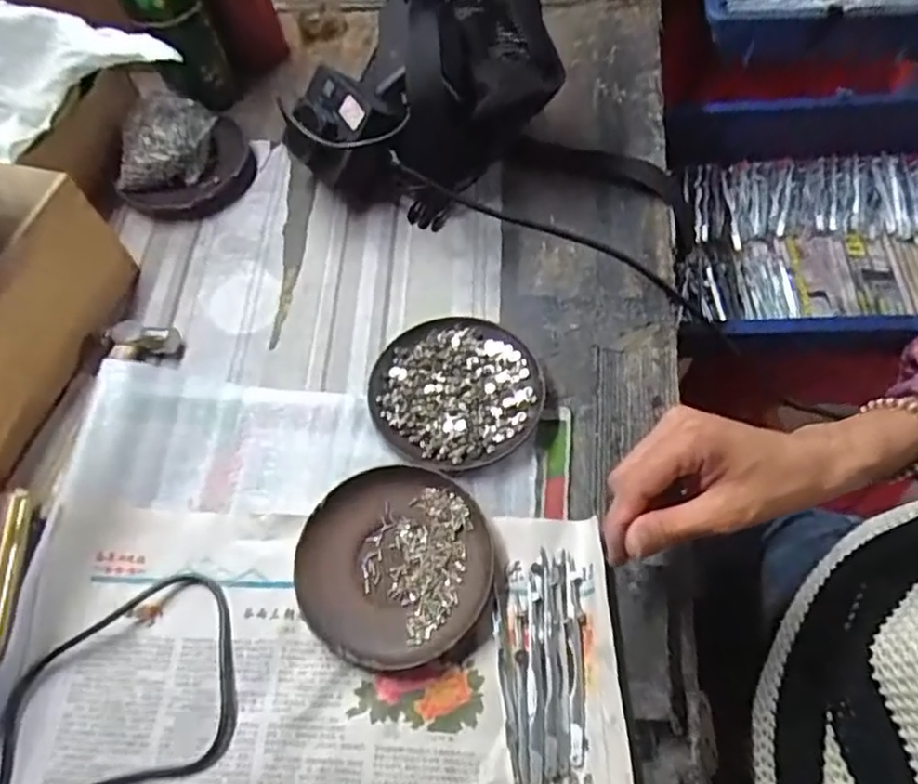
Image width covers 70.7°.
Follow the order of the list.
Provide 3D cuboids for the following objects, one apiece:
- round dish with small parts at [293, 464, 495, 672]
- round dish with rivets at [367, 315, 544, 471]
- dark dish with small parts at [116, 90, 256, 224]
[{"bbox_3d":[-0.039,0.103,0.394,0.116,0.013,0.117,-2,61,3],"label":"round dish with small parts"},{"bbox_3d":[-0.001,-0.001,0.446,0.118,0.013,0.111,-2,61,3],"label":"round dish with rivets"},{"bbox_3d":[-0.238,-0.201,0.558,0.109,0.061,0.096,-14,62,-4],"label":"dark dish with small parts"}]

